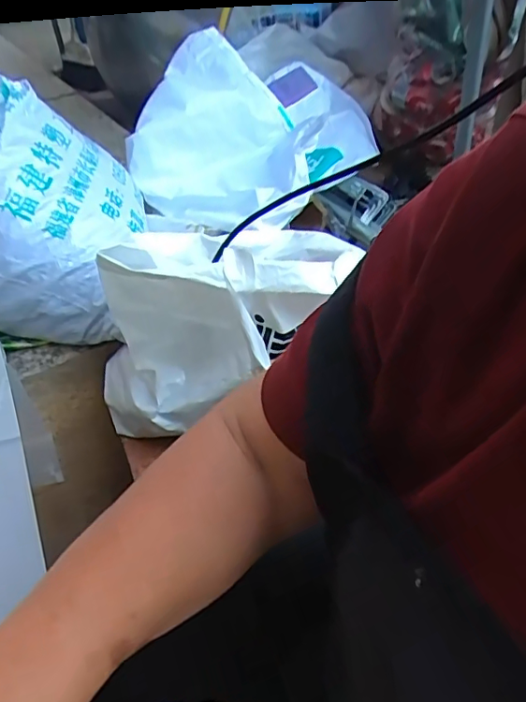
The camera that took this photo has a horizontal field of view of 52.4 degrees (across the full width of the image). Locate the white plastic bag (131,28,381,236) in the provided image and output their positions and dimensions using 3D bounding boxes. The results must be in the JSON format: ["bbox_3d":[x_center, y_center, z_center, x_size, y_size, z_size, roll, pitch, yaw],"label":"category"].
[{"bbox_3d":[-0.005,-0.384,0.881,0.281,0.191,0.399,22,48,31],"label":"white plastic bag"}]

